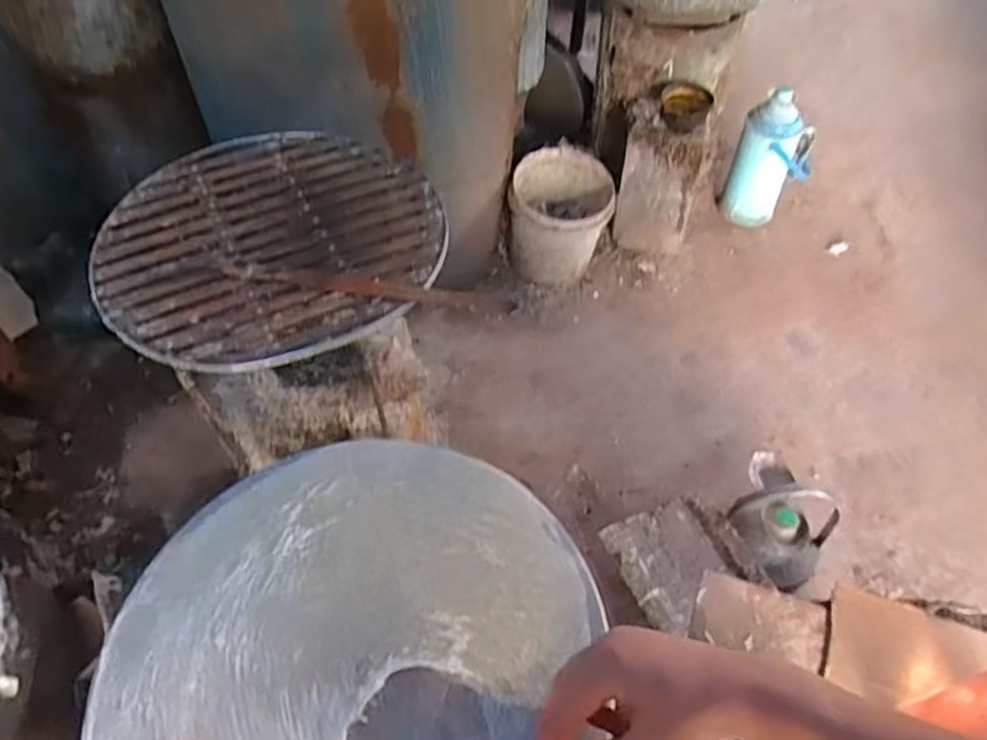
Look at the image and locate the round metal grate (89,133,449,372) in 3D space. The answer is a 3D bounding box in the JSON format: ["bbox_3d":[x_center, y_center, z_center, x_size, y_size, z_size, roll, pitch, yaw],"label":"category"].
[{"bbox_3d":[-0.255,-0.158,0.809,0.375,0.015,0.376,-1,51,1],"label":"round metal grate"}]

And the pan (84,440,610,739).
[{"bbox_3d":[-0.104,0.216,0.508,0.351,0.031,0.359,-1,51,1],"label":"pan"}]

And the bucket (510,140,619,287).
[{"bbox_3d":[0.191,-0.416,1.912,0.276,0.246,0.305,-1,51,0],"label":"bucket"}]

